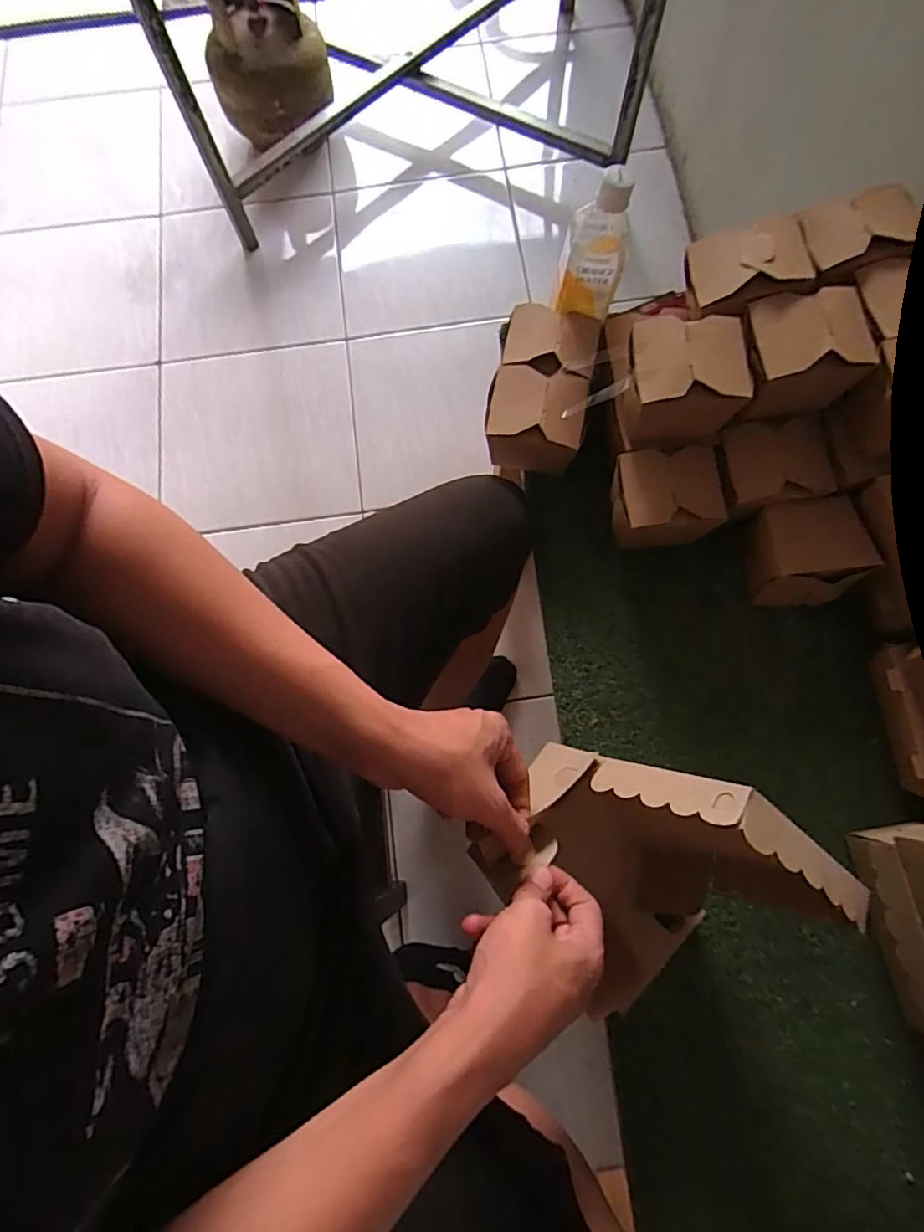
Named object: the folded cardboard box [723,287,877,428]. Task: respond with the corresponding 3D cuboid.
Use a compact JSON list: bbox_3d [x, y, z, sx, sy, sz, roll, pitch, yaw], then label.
[{"bbox_3d":[0.314,-0.245,0.552,0.105,0.088,0.085,-11,76,-1],"label":"folded cardboard box"}]

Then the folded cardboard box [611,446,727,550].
[{"bbox_3d":[0.210,-0.121,0.605,0.104,0.073,0.085,-4,76,0],"label":"folded cardboard box"}]

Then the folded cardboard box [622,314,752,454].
[{"bbox_3d":[0.205,-0.224,0.552,0.104,0.101,0.089,-1,76,1],"label":"folded cardboard box"}]

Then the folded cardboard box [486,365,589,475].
[{"bbox_3d":[0.079,-0.208,0.626,0.098,0.093,0.074,15,77,5],"label":"folded cardboard box"}]

